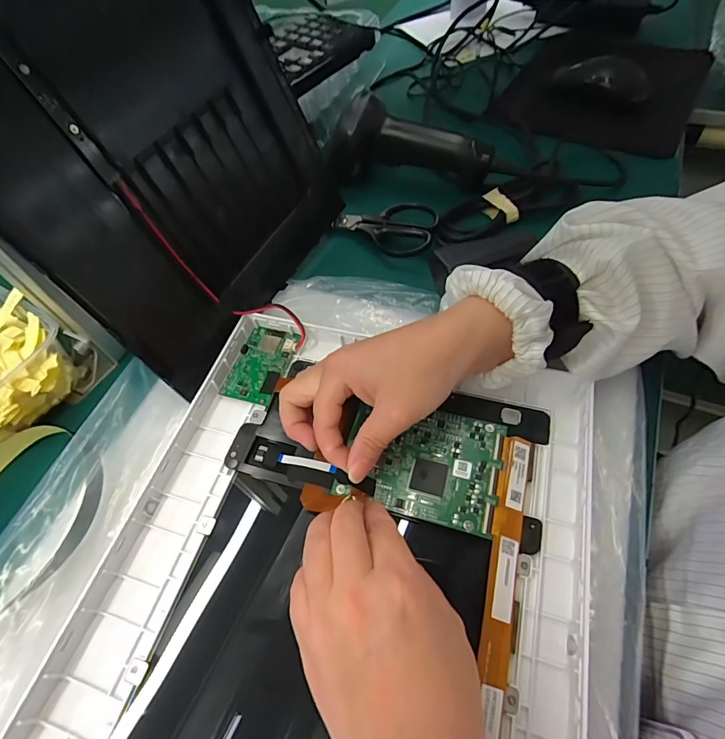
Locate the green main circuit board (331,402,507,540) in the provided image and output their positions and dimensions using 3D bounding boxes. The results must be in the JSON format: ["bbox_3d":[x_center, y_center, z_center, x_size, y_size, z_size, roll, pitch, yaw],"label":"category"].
[{"bbox_3d":[0.037,0.055,0.256,0.088,0.004,0.069,13,60,12],"label":"green main circuit board"}]

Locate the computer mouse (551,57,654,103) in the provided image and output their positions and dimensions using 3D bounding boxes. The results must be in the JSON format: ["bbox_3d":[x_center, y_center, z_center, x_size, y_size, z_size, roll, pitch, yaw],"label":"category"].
[{"bbox_3d":[0.282,-0.347,0.496,0.106,0.031,0.054,36,67,25],"label":"computer mouse"}]

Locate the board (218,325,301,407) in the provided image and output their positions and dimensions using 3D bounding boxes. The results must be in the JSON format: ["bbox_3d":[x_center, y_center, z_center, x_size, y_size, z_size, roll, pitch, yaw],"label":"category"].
[{"bbox_3d":[-0.075,-0.006,0.312,0.040,0.007,0.064,15,61,13],"label":"board"}]

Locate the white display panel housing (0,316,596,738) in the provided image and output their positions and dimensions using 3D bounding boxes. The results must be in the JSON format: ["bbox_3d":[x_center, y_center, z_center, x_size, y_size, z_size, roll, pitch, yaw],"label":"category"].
[{"bbox_3d":[-0.015,0.110,0.228,0.255,0.022,0.303,13,60,13],"label":"white display panel housing"}]

